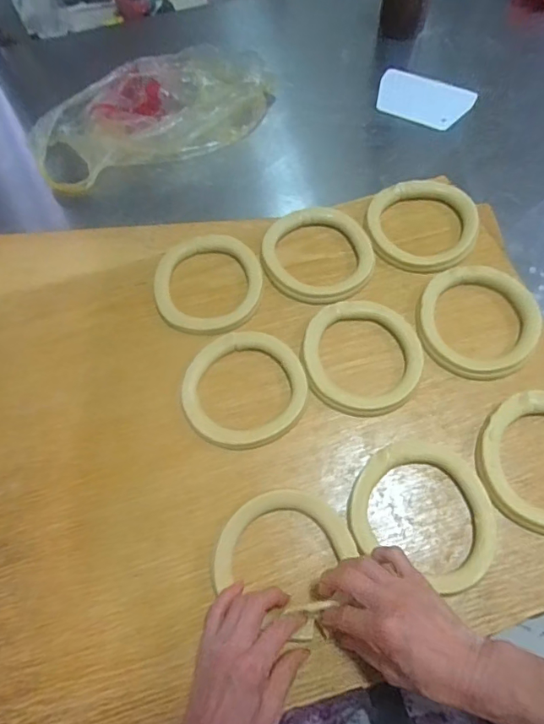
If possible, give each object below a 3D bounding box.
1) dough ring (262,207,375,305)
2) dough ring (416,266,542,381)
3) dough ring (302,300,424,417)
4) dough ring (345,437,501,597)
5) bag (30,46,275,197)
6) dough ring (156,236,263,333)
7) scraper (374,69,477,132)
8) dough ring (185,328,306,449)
[{"bbox_3d":[0.061,-0.146,0.627,0.146,0.019,0.138,-1,64,3],"label":"dough ring"},{"bbox_3d":[0.246,-0.050,0.564,0.139,0.016,0.140,-1,64,3],"label":"dough ring"},{"bbox_3d":[0.106,-0.007,0.560,0.137,0.015,0.138,-1,64,3],"label":"dough ring"},{"bbox_3d":[0.157,0.150,0.486,0.142,0.011,0.132,-1,64,3],"label":"dough ring"},{"bbox_3d":[-0.196,-0.391,0.734,0.371,0.065,0.200,-27,66,-9],"label":"bag"},{"bbox_3d":[-0.084,-0.104,0.620,0.137,0.014,0.149,-1,64,3],"label":"dough ring"},{"bbox_3d":[0.237,-0.420,0.752,0.148,0.004,0.098,27,73,15],"label":"scraper"},{"bbox_3d":[-0.032,0.030,0.555,0.142,0.010,0.141,-1,64,3],"label":"dough ring"}]

